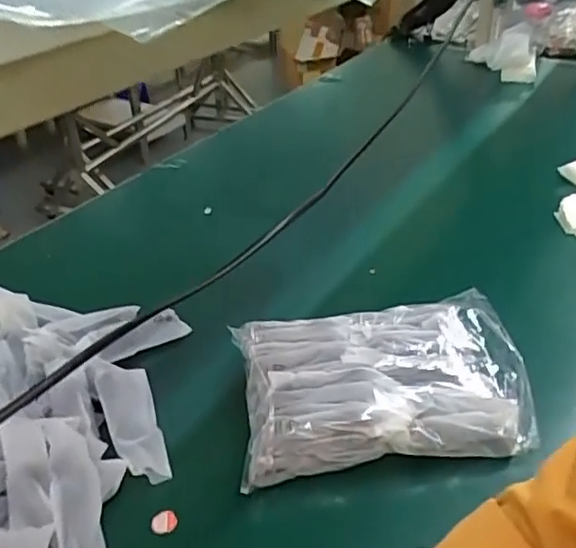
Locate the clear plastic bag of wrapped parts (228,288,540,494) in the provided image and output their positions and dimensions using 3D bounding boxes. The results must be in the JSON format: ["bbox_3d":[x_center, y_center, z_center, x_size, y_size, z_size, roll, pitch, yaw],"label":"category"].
[{"bbox_3d":[0.097,0.113,0.706,0.310,0.073,0.213,-7,35,-6],"label":"clear plastic bag of wrapped parts"}]

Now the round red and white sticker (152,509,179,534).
[{"bbox_3d":[-0.122,0.246,0.613,0.026,0.007,0.024,-2,35,1],"label":"round red and white sticker"}]

